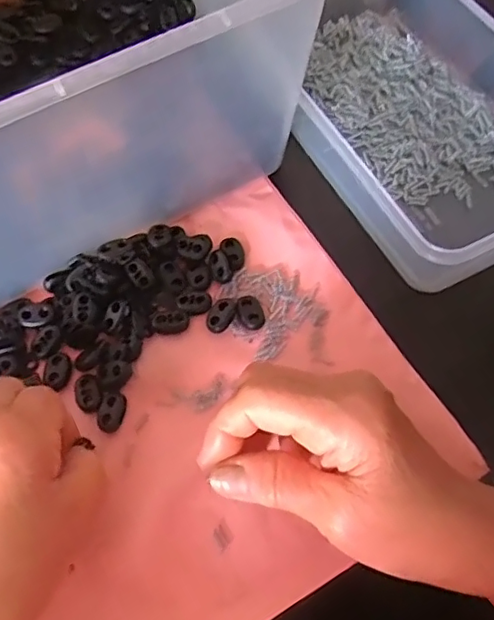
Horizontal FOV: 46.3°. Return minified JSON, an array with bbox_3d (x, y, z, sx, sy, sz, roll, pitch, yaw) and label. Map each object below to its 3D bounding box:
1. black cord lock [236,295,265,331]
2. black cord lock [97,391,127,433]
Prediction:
[{"bbox_3d":[0.002,0.001,0.339,0.015,0.006,0.021,-22,64,-7],"label":"black cord lock"},{"bbox_3d":[-0.074,0.056,0.317,0.014,0.007,0.021,12,65,9],"label":"black cord lock"}]

